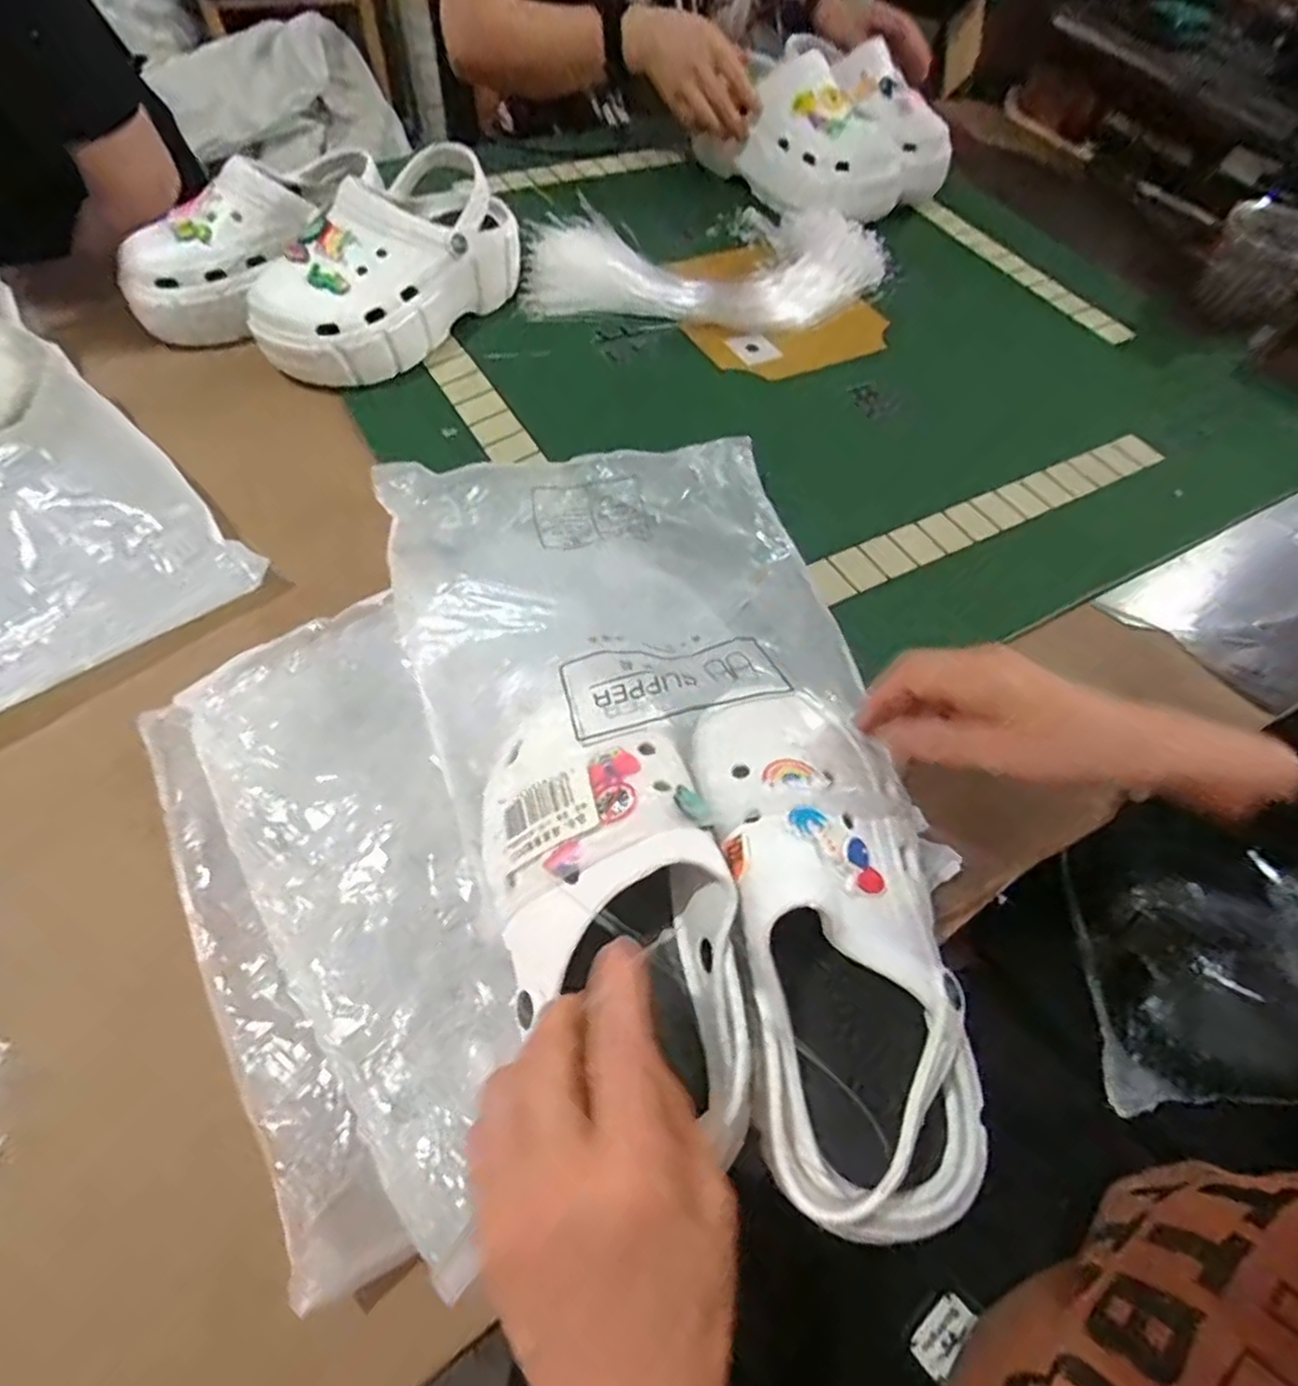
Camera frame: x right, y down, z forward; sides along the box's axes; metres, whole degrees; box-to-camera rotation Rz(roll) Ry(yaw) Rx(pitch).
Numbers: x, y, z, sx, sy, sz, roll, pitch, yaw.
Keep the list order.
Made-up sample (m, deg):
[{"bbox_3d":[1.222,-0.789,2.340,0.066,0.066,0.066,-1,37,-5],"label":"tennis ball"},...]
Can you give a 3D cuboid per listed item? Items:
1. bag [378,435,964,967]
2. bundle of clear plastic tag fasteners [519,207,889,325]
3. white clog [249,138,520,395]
[{"bbox_3d":[-0.010,-0.034,0.432,0.267,0.078,0.340,-11,60,-11],"label":"bag"},{"bbox_3d":[0.066,-0.421,0.736,0.375,0.055,0.150,2,58,-4],"label":"bundle of clear plastic tag fasteners"},{"bbox_3d":[-0.222,-0.370,0.627,0.107,0.099,0.246,30,61,14],"label":"white clog"}]

